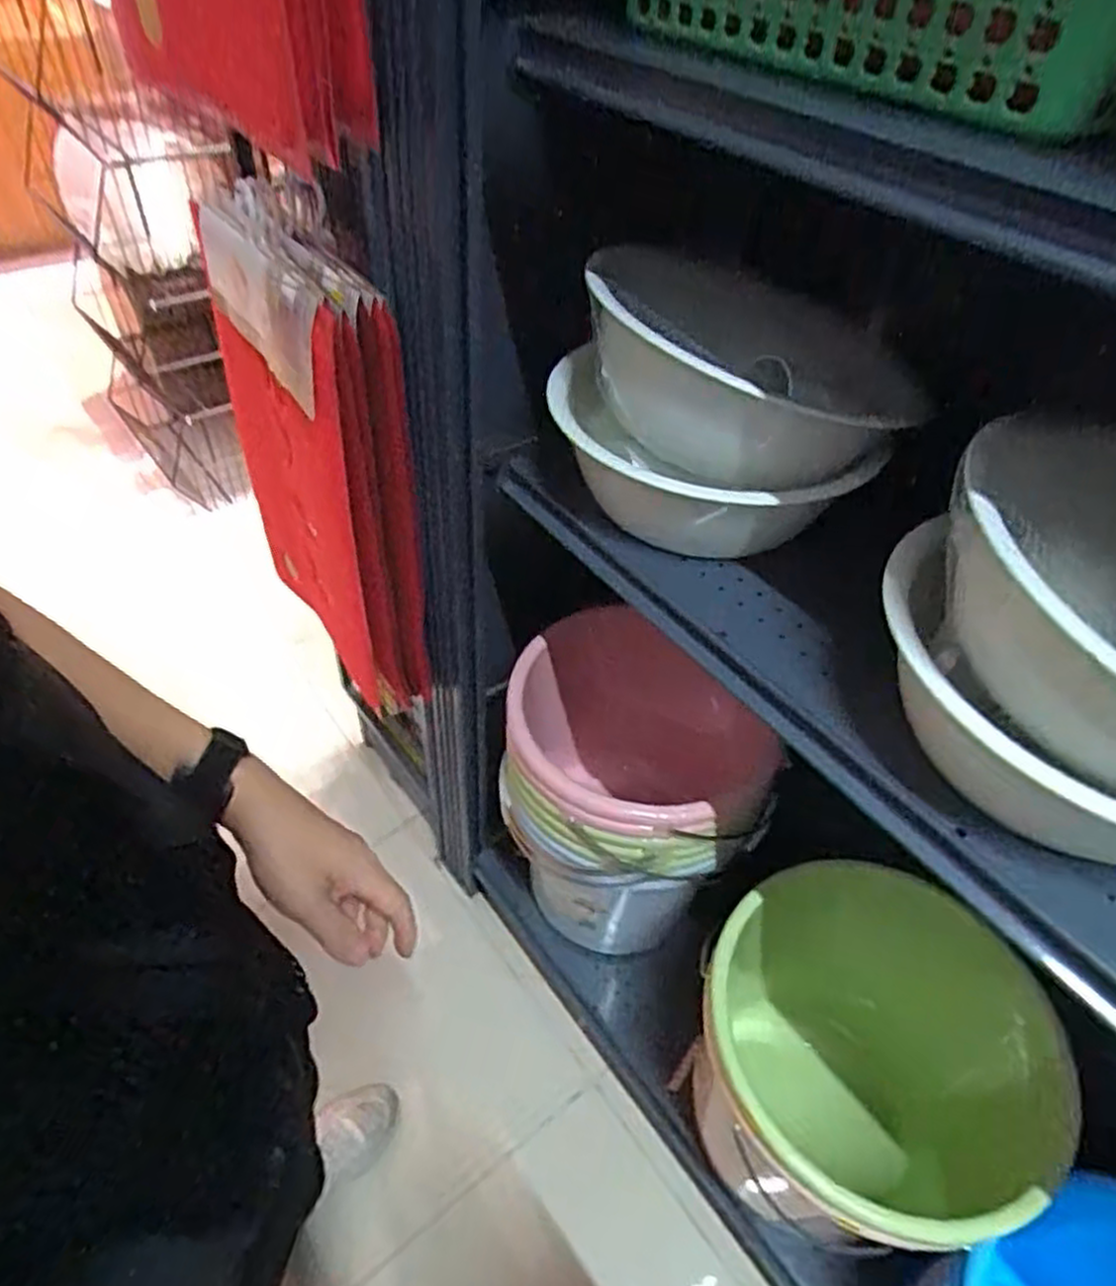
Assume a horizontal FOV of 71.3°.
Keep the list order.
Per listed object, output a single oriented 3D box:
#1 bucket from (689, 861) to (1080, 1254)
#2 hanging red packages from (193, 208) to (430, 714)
[{"bbox_3d":[0.347,0.539,0.950,0.392,0.377,0.334,35,53,28],"label":"bucket"},{"bbox_3d":[-0.290,-0.161,0.987,0.138,0.560,0.284,-21,50,-23],"label":"hanging red packages"}]

